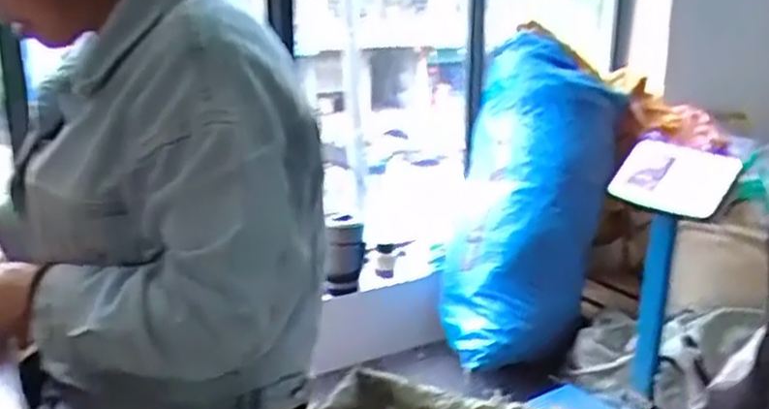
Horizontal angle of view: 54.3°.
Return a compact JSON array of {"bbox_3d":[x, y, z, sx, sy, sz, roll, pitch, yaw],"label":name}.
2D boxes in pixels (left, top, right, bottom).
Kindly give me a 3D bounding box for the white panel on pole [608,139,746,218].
[{"bbox_3d":[0.629,-0.063,1.651,0.220,0.031,0.260,-39,35,-25],"label":"white panel on pole"}]

